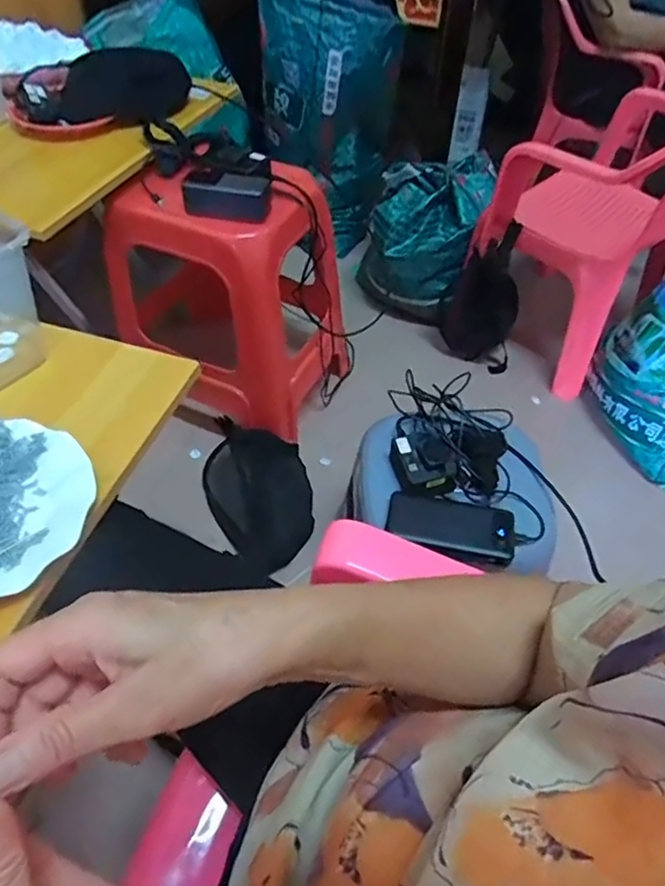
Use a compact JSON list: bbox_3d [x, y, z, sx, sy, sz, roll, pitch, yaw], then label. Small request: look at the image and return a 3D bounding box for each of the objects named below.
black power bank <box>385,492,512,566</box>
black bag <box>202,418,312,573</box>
[{"bbox_3d":[0.150,0.104,0.730,0.156,0.019,0.074,12,51,7],"label":"black power bank"},{"bbox_3d":[-0.150,0.070,1.112,0.190,0.079,0.361,-18,54,-16],"label":"black bag"}]

